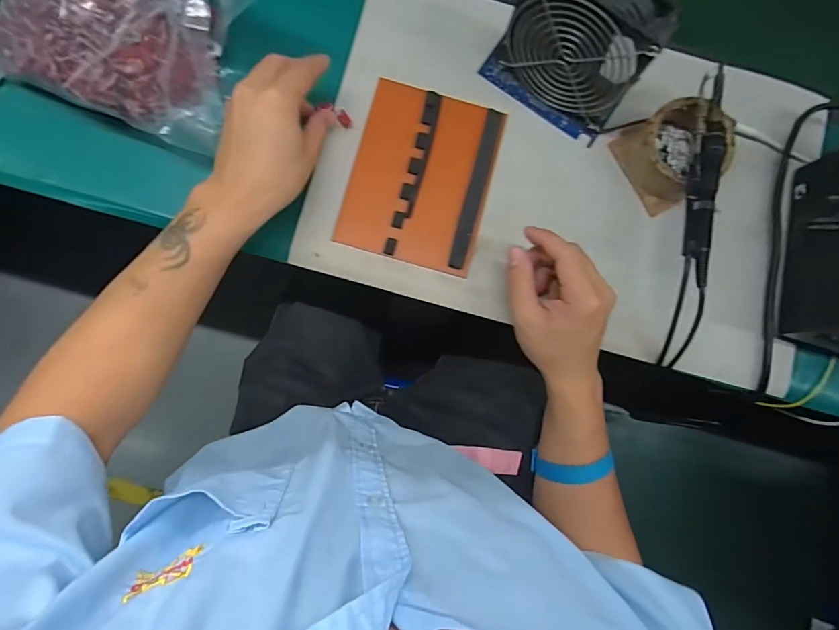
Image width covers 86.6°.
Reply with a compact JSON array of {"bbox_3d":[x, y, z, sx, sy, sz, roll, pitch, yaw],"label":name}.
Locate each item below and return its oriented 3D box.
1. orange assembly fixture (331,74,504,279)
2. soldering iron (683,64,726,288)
[{"bbox_3d":[0.003,-0.135,0.427,0.130,0.008,0.167,15,82,-3],"label":"orange assembly fixture"},{"bbox_3d":[0.253,-0.128,0.395,0.025,0.020,0.205,15,82,-3],"label":"soldering iron"}]

